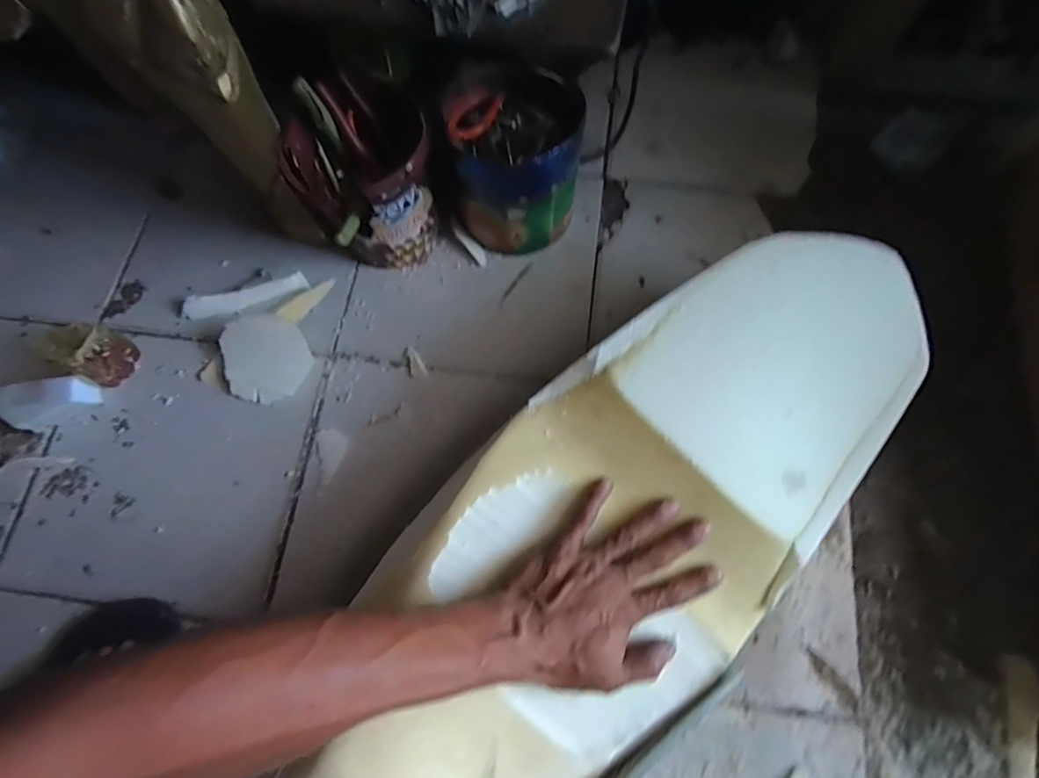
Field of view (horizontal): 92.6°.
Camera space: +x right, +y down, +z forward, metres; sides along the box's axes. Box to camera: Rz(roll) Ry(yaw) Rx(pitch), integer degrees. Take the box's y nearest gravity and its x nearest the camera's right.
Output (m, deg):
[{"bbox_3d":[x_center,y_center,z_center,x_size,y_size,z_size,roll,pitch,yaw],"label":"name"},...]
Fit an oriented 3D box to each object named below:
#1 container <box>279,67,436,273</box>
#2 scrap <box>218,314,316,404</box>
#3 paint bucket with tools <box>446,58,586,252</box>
[{"bbox_3d":[-0.163,-0.235,0.565,0.154,0.171,0.122,-41,76,-12],"label":"container"},{"bbox_3d":[-0.297,-0.036,0.579,0.098,0.010,0.099,0,95,-2],"label":"scrap"},{"bbox_3d":[-0.005,-0.264,0.584,0.136,0.163,0.140,0,72,0],"label":"paint bucket with tools"}]

